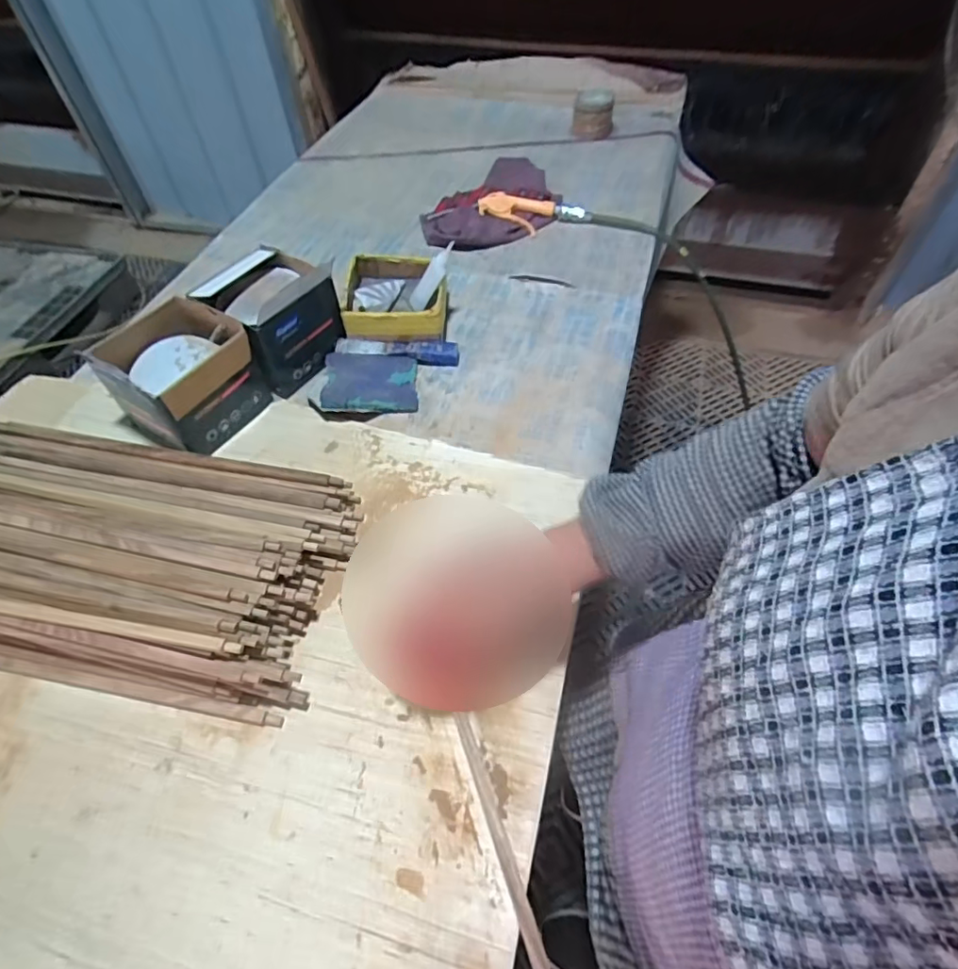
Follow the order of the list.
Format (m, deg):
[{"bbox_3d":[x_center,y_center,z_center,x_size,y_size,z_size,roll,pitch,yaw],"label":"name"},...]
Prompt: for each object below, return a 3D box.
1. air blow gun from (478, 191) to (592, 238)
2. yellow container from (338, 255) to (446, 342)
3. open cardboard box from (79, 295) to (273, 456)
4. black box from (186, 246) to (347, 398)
[{"bbox_3d":[0.093,-0.473,0.963,0.198,0.042,0.068,14,56,12],"label":"air blow gun"},{"bbox_3d":[-0.117,-0.267,0.799,0.143,0.065,0.146,-2,54,1],"label":"yellow container"},{"bbox_3d":[-0.374,-0.140,0.686,0.181,0.102,0.147,25,58,20],"label":"open cardboard box"},{"bbox_3d":[-0.268,-0.225,0.736,0.134,0.120,0.141,37,63,26],"label":"black box"}]

